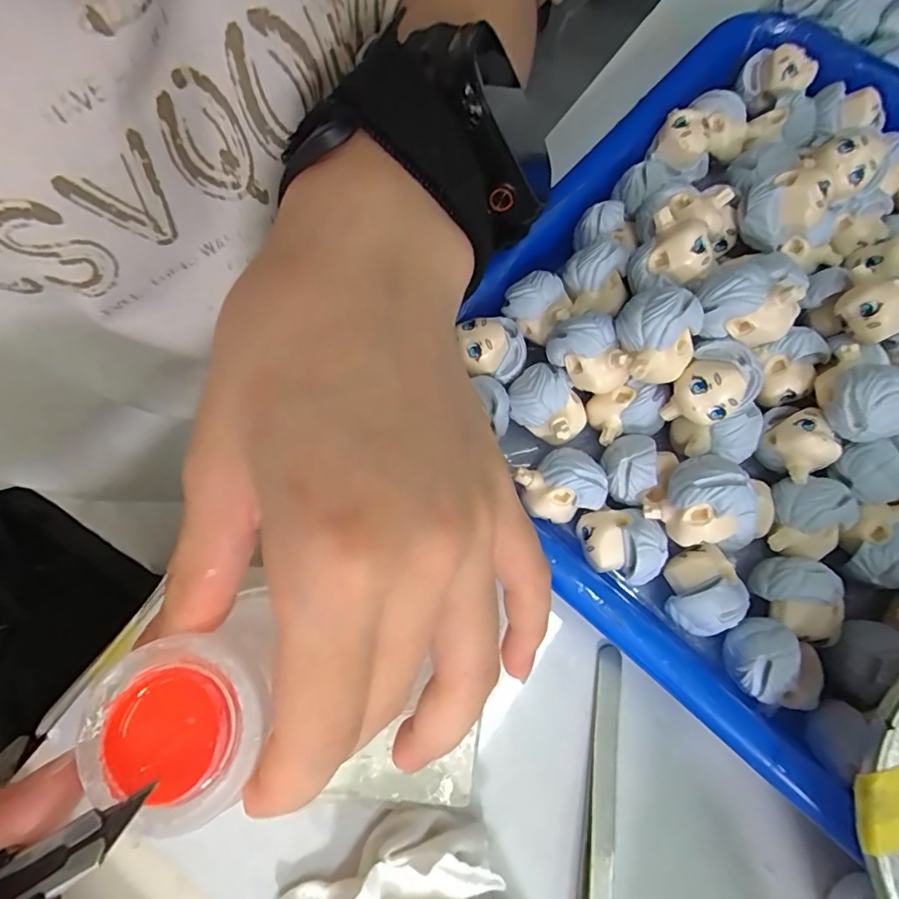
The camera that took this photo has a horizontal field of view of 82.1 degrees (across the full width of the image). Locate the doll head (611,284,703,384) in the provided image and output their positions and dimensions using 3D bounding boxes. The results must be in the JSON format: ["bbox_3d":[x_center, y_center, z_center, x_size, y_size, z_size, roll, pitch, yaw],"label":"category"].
[{"bbox_3d":[0.062,-0.034,0.158,0.022,0.023,0.023,5,73,3],"label":"doll head"}]

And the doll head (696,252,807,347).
[{"bbox_3d":[0.088,-0.044,0.152,0.023,0.019,0.023,0,72,1],"label":"doll head"}]

